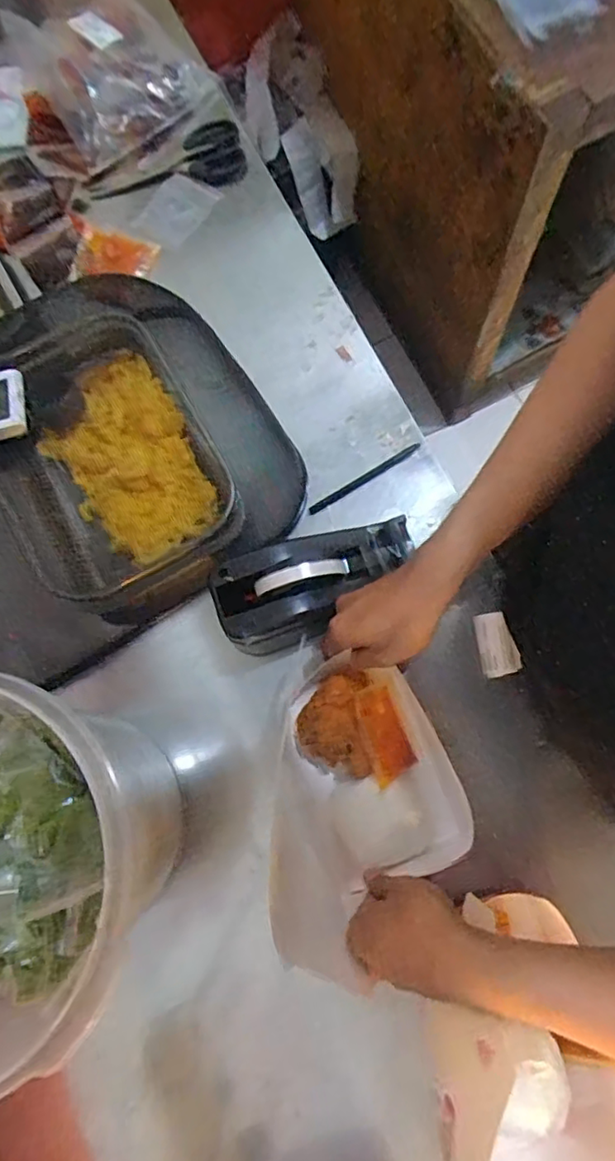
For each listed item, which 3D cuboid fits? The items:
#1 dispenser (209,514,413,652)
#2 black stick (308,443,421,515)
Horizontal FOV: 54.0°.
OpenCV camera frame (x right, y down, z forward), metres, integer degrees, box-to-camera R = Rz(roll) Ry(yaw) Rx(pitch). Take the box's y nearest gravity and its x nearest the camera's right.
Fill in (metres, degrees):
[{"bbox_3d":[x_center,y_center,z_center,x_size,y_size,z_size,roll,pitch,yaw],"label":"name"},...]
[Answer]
[{"bbox_3d":[0.008,-0.002,0.565,0.183,0.098,0.087,-23,76,0],"label":"dispenser"},{"bbox_3d":[0.060,-0.111,0.644,0.134,0.013,0.011,-31,77,-2],"label":"black stick"}]

